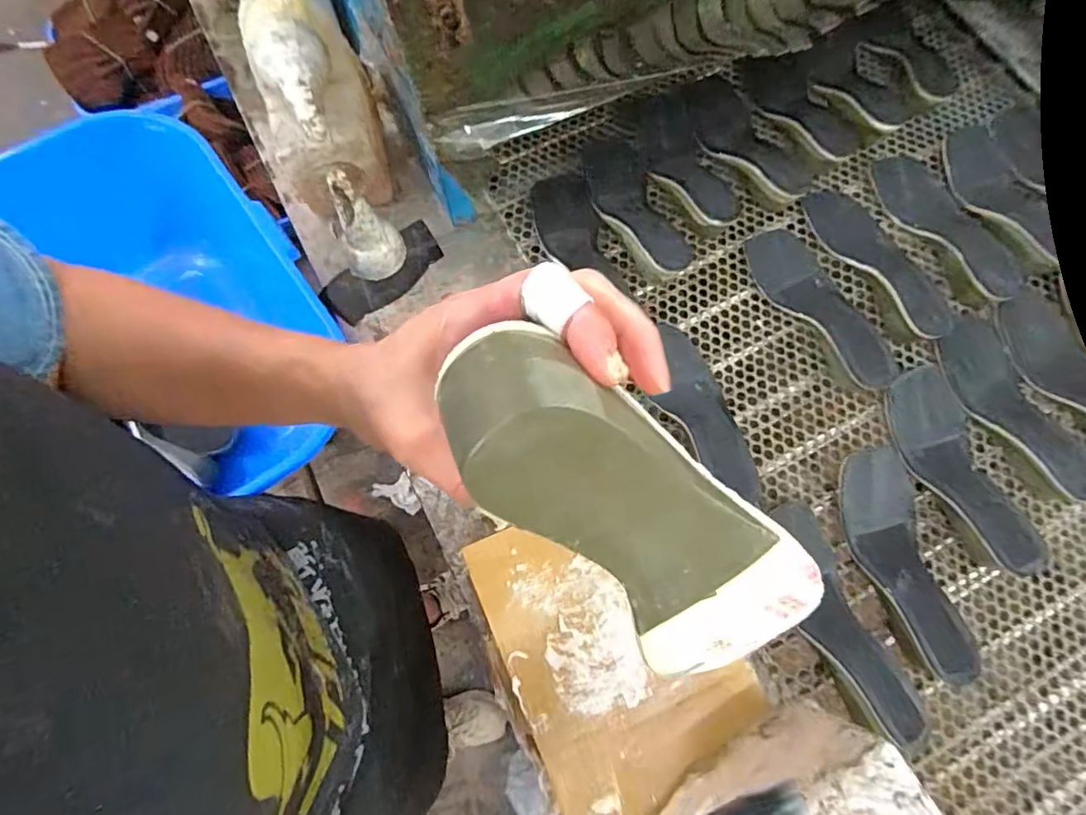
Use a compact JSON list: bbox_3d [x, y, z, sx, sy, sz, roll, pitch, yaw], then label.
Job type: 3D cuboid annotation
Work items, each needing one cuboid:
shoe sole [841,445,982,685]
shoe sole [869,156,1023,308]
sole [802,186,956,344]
[{"bbox_3d":[0.366,0.154,0.549,0.085,0.042,0.225,-1,73,1],"label":"shoe sole"},{"bbox_3d":[0.508,-0.231,0.675,0.094,0.030,0.228,-23,73,-5],"label":"shoe sole"},{"bbox_3d":[0.414,-0.184,0.653,0.082,0.037,0.230,-27,74,-6],"label":"sole"}]

